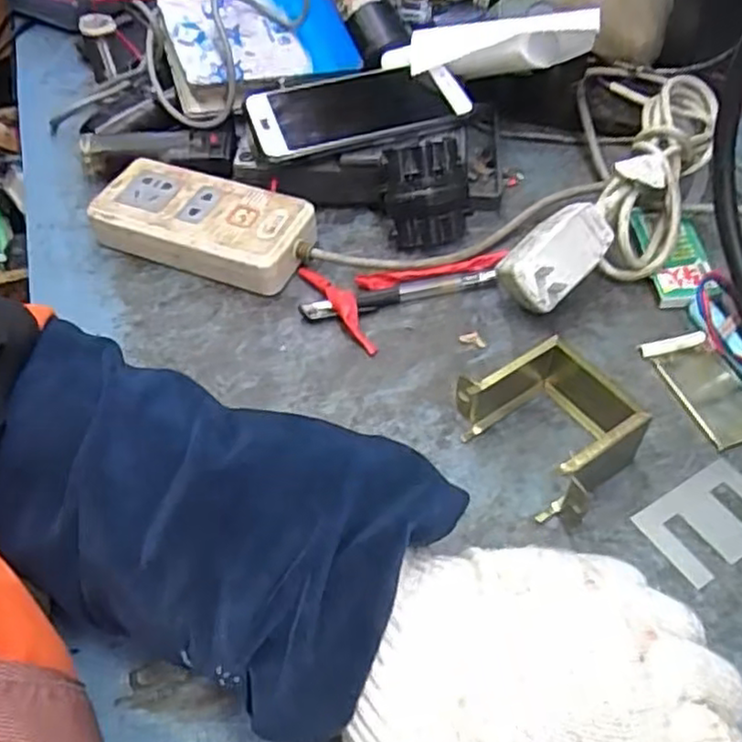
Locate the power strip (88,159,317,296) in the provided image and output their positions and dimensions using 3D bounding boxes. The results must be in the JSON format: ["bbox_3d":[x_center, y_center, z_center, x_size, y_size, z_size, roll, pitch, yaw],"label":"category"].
[{"bbox_3d":[-0.115,-0.101,0.487,0.152,0.036,0.065,17,54,17],"label":"power strip"}]

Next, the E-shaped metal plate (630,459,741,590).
[{"bbox_3d":[0.169,0.074,0.350,0.064,0.004,0.043,-27,54,-17],"label":"E-shaped metal plate"}]

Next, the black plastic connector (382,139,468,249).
[{"bbox_3d":[0.037,-0.119,0.472,0.054,0.060,0.035,2,51,6],"label":"black plastic connector"}]

